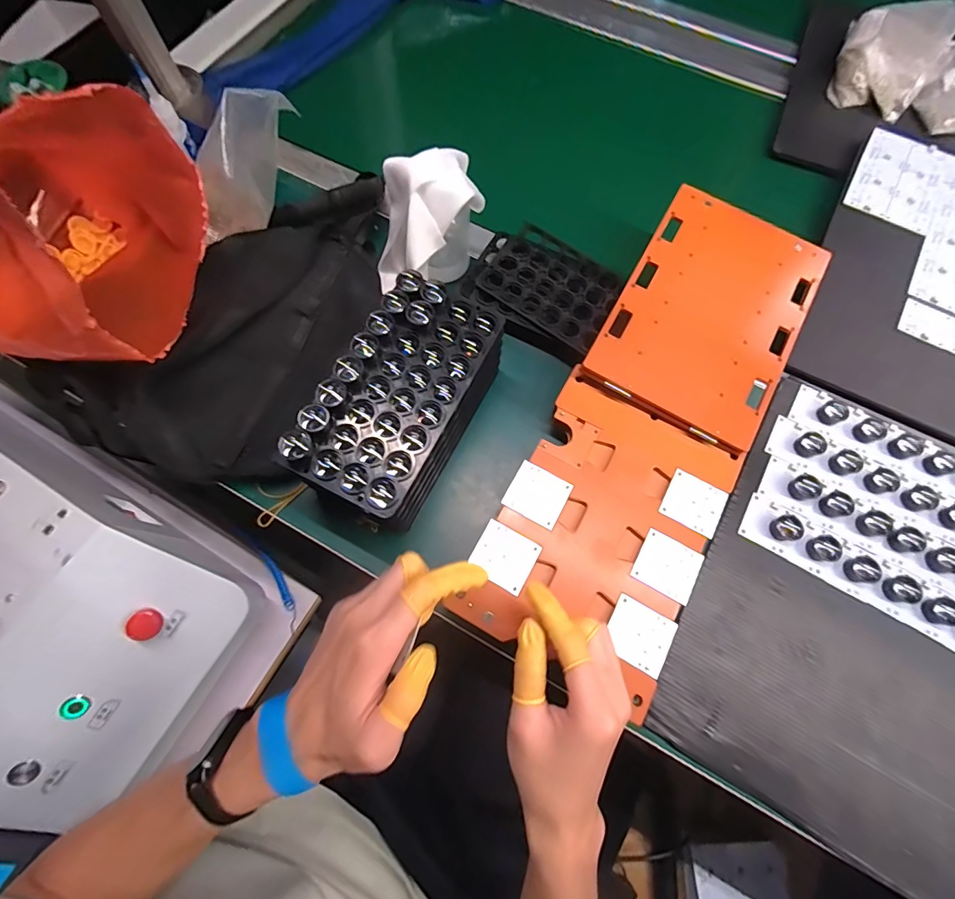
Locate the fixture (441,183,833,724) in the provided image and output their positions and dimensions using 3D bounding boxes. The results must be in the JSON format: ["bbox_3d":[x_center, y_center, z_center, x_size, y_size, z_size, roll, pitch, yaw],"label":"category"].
[{"bbox_3d":[0.162,-0.029,0.386,0.164,0.025,0.450,29,79,10],"label":"fixture"}]

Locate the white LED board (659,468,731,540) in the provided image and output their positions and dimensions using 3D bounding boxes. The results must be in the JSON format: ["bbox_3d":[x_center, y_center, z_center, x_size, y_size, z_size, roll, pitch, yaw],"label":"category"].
[{"bbox_3d":[0.186,0.046,0.375,0.048,0.004,0.046,29,71,11],"label":"white LED board"}]

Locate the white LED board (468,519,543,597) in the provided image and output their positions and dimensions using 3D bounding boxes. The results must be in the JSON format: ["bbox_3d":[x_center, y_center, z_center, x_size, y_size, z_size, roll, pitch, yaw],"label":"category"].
[{"bbox_3d":[0.022,0.087,0.357,0.048,0.004,0.044,29,73,9],"label":"white LED board"}]

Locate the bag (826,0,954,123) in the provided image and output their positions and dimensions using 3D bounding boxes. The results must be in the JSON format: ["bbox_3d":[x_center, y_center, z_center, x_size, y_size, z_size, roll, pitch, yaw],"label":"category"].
[{"bbox_3d":[0.541,-0.516,0.570,0.118,0.047,0.163,25,75,9],"label":"bag"}]

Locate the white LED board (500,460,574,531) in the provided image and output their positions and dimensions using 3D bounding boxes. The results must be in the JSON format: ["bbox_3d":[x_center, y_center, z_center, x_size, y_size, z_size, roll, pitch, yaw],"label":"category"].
[{"bbox_3d":[0.052,0.039,0.375,0.048,0.005,0.044,29,73,9],"label":"white LED board"}]

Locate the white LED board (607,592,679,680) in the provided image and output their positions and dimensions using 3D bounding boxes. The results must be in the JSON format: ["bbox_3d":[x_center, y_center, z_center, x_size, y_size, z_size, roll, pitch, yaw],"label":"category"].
[{"bbox_3d":[0.125,0.143,0.339,0.048,0.004,0.044,30,72,10],"label":"white LED board"}]

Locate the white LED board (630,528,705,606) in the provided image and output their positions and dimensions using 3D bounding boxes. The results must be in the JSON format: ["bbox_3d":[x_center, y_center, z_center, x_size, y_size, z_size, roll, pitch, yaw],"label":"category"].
[{"bbox_3d":[0.155,0.095,0.356,0.048,0.004,0.044,29,73,8],"label":"white LED board"}]

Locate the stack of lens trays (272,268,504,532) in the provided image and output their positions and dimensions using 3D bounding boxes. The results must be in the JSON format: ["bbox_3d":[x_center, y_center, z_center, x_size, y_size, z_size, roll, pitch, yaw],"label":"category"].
[{"bbox_3d":[-0.061,-0.034,0.378,0.099,0.107,0.196,25,75,9],"label":"stack of lens trays"}]

